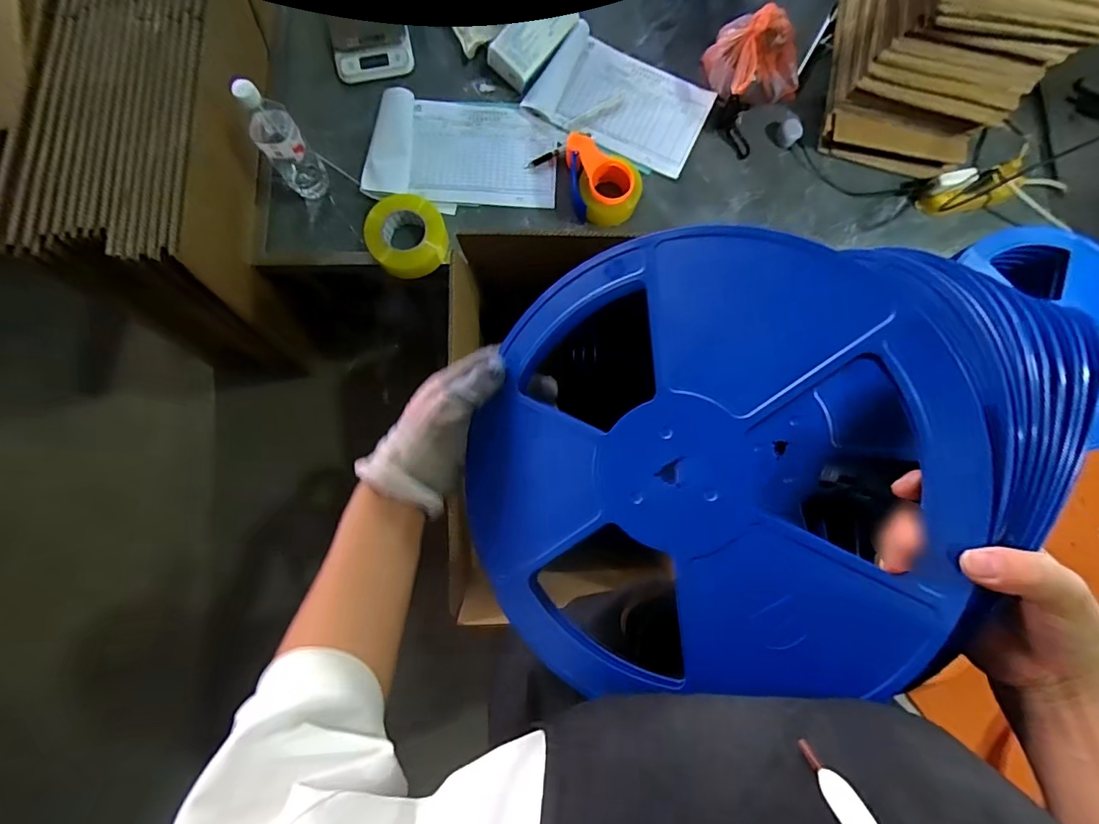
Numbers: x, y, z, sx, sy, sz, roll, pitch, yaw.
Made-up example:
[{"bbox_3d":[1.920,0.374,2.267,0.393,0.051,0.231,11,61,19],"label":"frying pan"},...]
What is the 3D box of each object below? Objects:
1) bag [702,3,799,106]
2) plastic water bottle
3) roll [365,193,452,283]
[{"bbox_3d":[0.374,-0.642,0.866,0.116,0.149,0.147,-13,82,-4],"label":"bag"},{"bbox_3d":[-0.431,-0.436,0.785,0.073,0.218,0.055,-38,85,-7],"label":"plastic water bottle"},{"bbox_3d":[-0.255,-0.319,0.848,0.137,0.052,0.145,-28,83,-6],"label":"roll"}]

